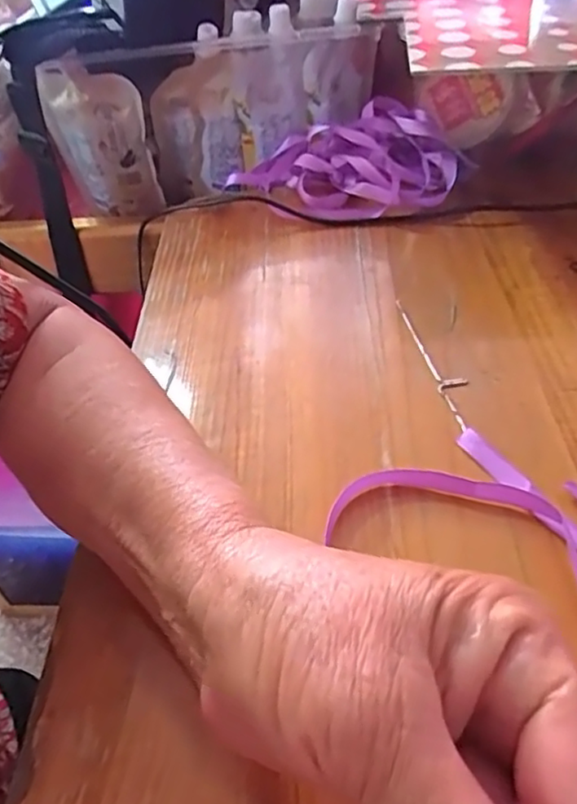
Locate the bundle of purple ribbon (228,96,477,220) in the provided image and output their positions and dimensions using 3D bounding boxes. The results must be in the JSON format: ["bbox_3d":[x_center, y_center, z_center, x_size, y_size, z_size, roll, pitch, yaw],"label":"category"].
[{"bbox_3d":[0.041,-0.184,0.481,0.123,0.046,0.160,-32,49,-24],"label":"bundle of purple ribbon"}]

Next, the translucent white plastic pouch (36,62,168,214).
[{"bbox_3d":[-0.159,-0.218,0.541,0.084,0.116,0.026,16,50,22],"label":"translucent white plastic pouch"}]

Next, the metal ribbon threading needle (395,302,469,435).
[{"bbox_3d":[0.080,-0.024,0.342,0.016,0.004,0.108,-10,43,-3],"label":"metal ribbon threading needle"}]

